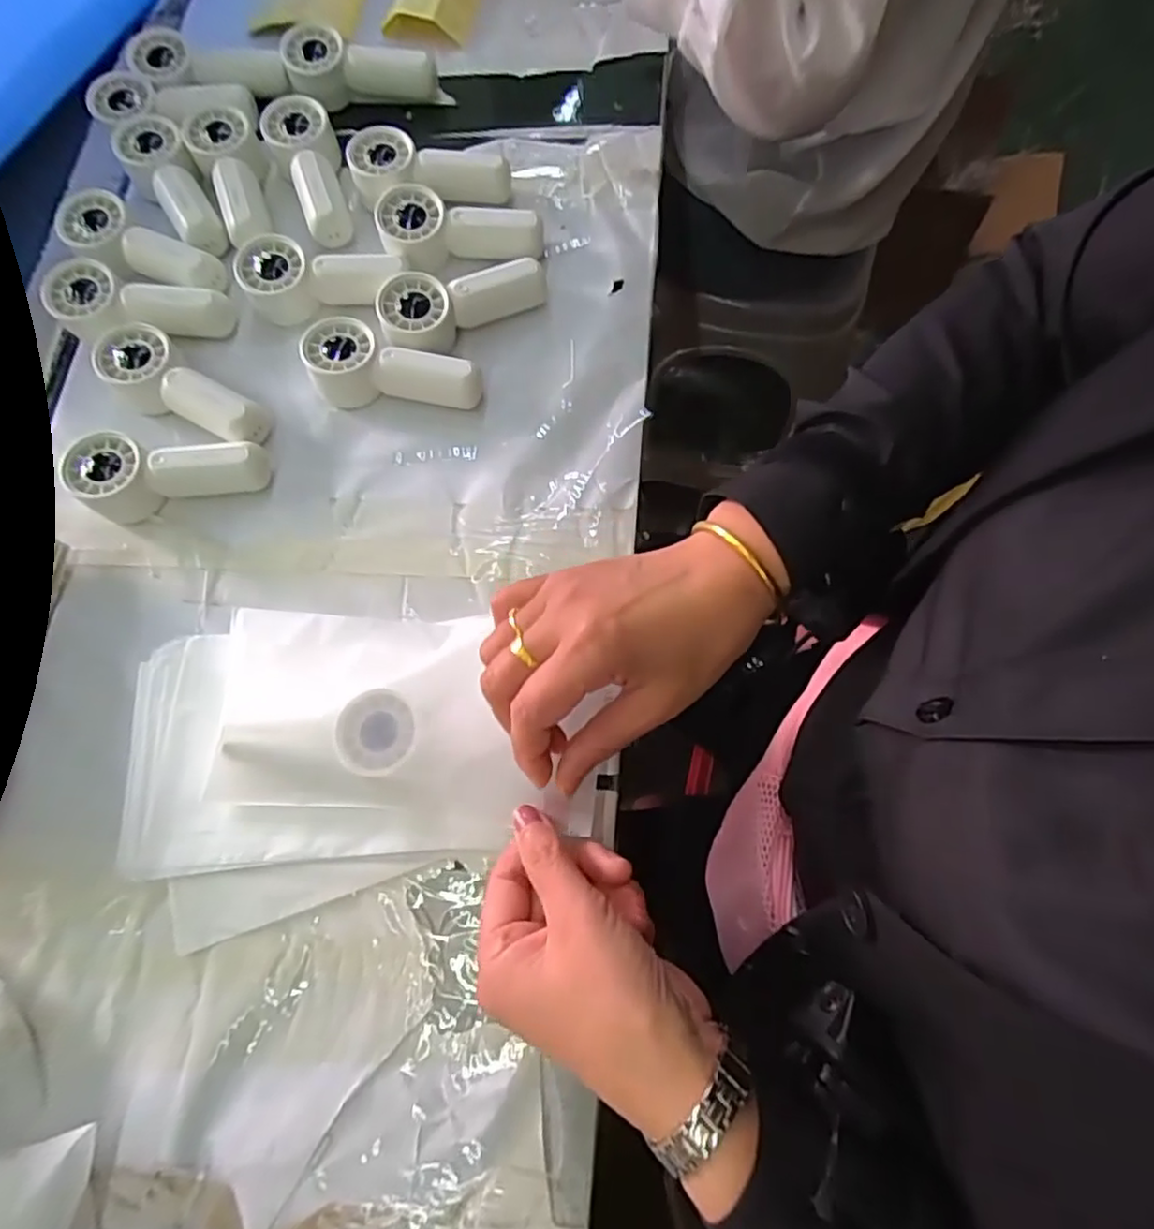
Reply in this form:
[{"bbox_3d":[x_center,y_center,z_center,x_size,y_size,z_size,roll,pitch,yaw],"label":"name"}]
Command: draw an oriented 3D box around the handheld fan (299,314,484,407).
[{"bbox_3d":[-0.116,-0.158,0.421,0.108,0.030,0.044,2,73,1],"label":"handheld fan"}]

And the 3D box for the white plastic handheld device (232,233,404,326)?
[{"bbox_3d":[-0.170,-0.228,0.444,0.103,0.035,0.040,-6,73,-1],"label":"white plastic handheld device"}]

